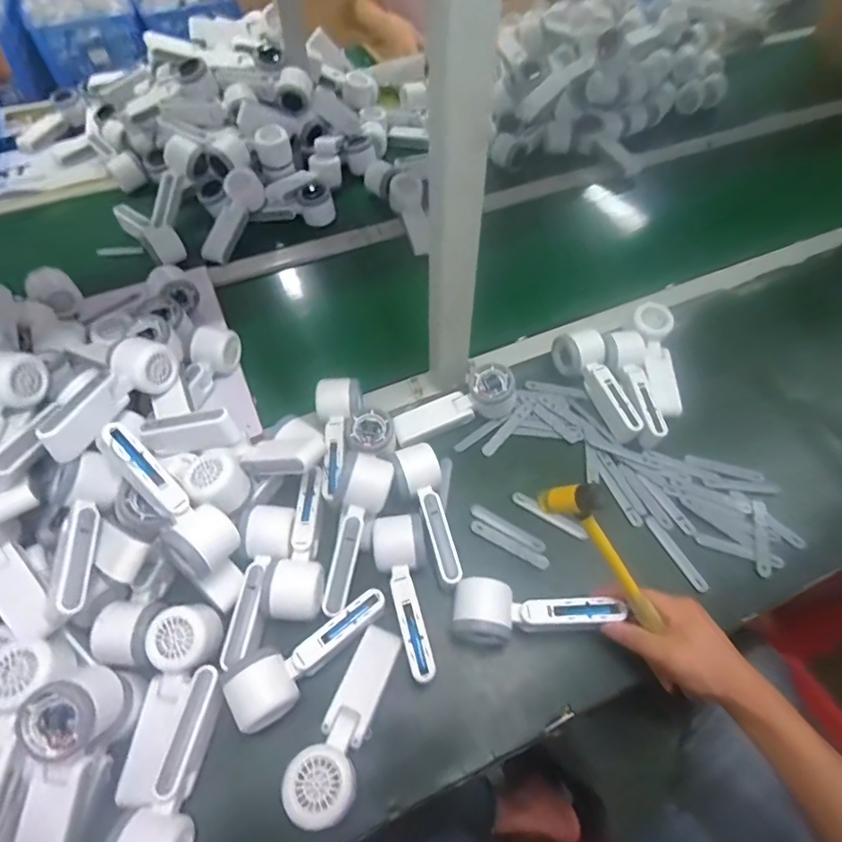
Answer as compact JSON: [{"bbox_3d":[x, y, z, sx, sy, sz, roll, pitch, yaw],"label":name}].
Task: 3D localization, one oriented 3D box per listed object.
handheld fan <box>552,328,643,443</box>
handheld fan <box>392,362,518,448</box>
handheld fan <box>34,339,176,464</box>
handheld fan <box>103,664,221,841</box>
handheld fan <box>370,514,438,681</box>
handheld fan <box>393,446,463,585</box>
[{"bbox_3d":[0.235,-0.050,0.681,0.055,0.051,0.161,-15,59,-10],"label":"handheld fan"},{"bbox_3d":[0.044,-0.016,0.668,0.162,0.053,0.054,-24,60,-1],"label":"handheld fan"},{"bbox_3d":[-0.336,-0.030,0.545,0.056,0.054,0.162,20,59,11],"label":"handheld fan"},{"bbox_3d":[-0.219,0.300,0.437,0.057,0.046,0.160,2,57,0],"label":"handheld fan"},{"bbox_3d":[-0.011,0.180,0.531,0.058,0.048,0.162,-10,58,-7],"label":"handheld fan"},{"bbox_3d":[0.007,0.106,0.577,0.054,0.050,0.157,-10,58,-8],"label":"handheld fan"}]

